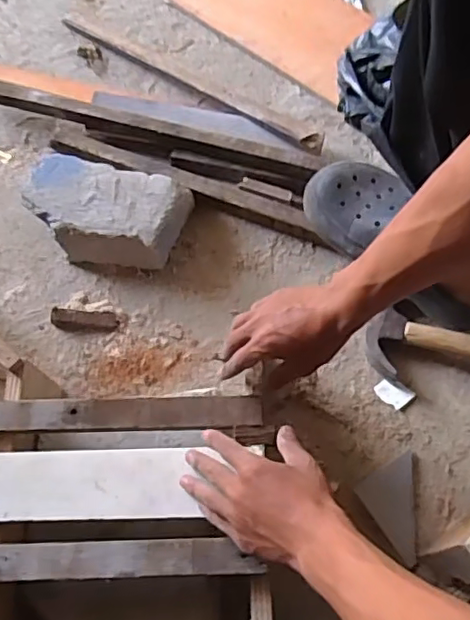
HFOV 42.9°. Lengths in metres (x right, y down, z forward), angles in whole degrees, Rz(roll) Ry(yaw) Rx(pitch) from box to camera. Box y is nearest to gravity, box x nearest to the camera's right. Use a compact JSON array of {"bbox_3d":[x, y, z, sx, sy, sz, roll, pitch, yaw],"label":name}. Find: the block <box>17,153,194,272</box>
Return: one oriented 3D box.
[{"bbox_3d":[-0.175,-0.131,0.820,0.216,0.080,0.118,9,66,7],"label":"block"}]

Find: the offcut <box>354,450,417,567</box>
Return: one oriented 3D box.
[{"bbox_3d":[0.193,0.222,0.675,0.079,0.007,0.096,-30,67,-10],"label":"offcut"}]

